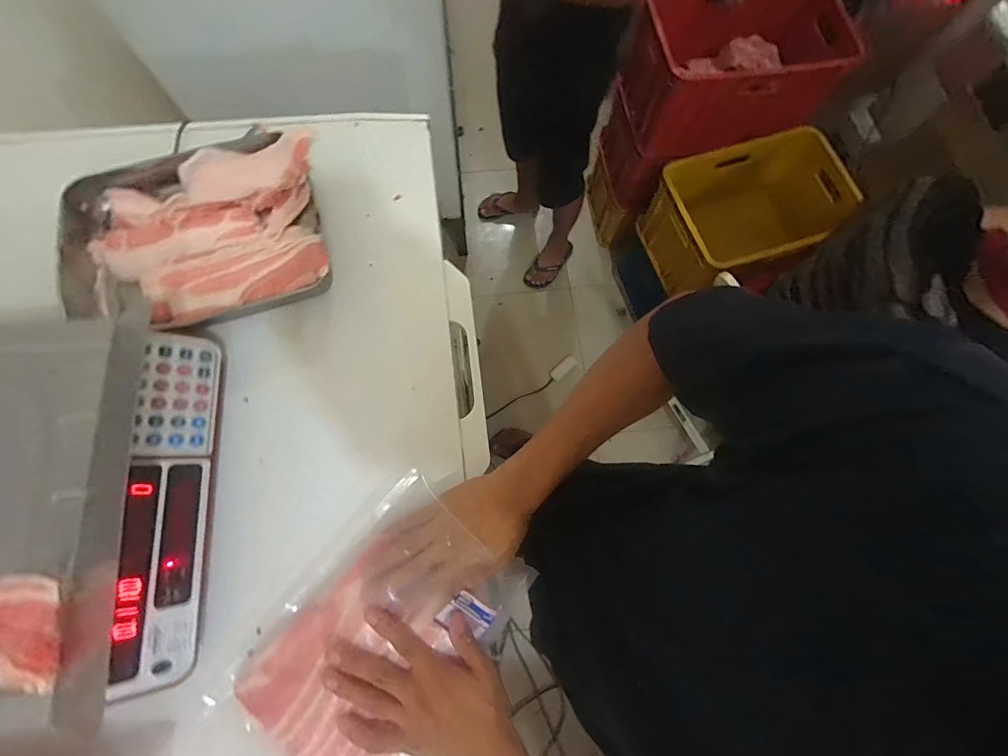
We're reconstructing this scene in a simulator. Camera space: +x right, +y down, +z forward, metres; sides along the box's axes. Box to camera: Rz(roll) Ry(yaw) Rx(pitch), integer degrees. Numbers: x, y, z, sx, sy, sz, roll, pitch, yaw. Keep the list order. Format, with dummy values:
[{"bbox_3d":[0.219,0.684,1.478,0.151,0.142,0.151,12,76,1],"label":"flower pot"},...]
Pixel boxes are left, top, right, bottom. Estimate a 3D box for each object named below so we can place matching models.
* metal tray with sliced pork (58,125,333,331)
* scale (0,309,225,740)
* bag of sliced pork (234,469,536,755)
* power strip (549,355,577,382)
[{"bbox_3d":[-0.396,-0.186,0.562,0.321,0.062,0.260,-13,75,-5],"label":"metal tray with sliced pork"},{"bbox_3d":[-0.496,0.121,0.395,0.352,0.131,0.358,-4,74,-3],"label":"scale"},{"bbox_3d":[-0.126,0.265,0.443,0.181,0.040,0.280,39,77,9],"label":"bag of sliced pork"},{"bbox_3d":[0.228,-0.038,1.637,0.112,0.022,0.050,-41,79,-12],"label":"power strip"}]

